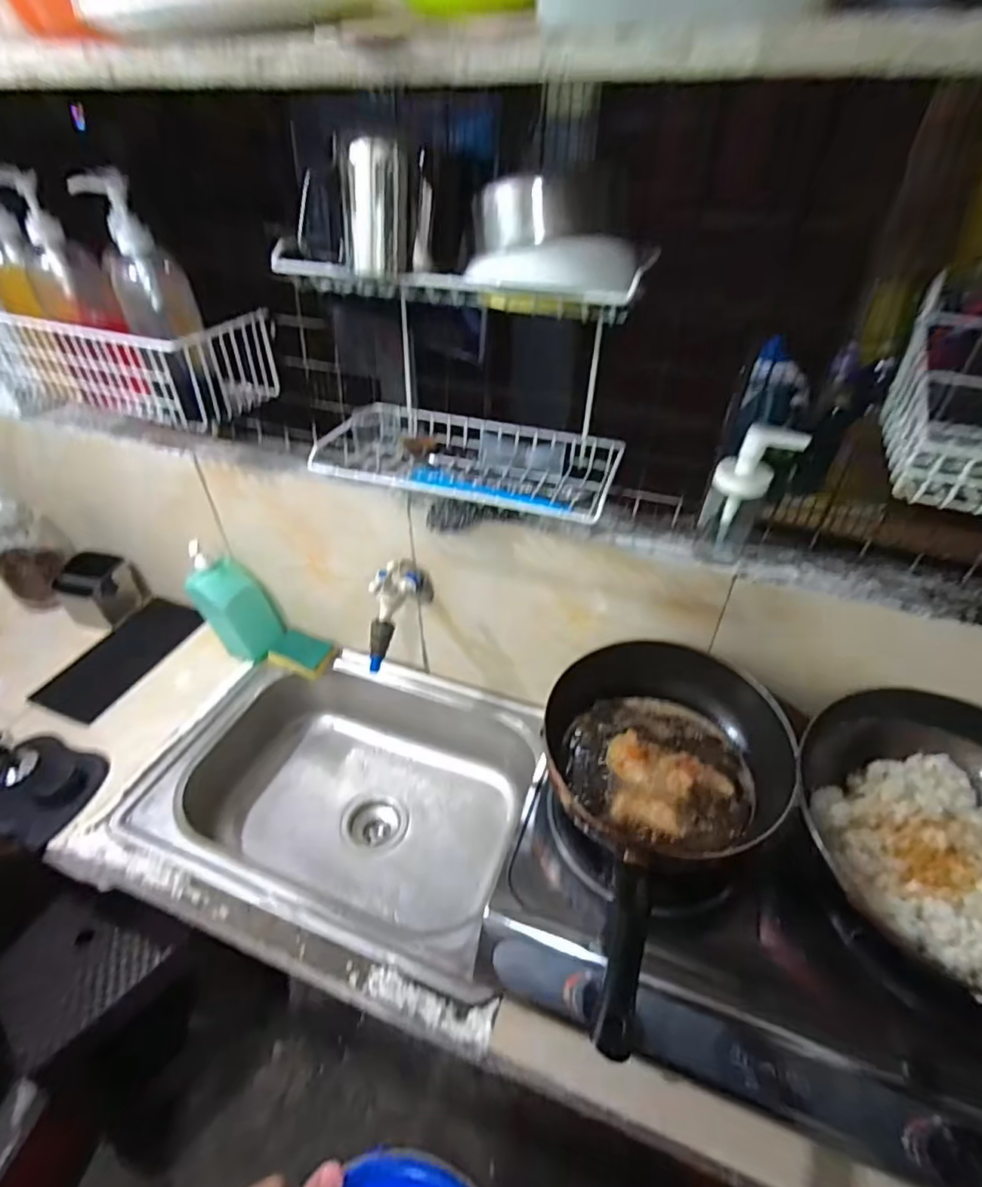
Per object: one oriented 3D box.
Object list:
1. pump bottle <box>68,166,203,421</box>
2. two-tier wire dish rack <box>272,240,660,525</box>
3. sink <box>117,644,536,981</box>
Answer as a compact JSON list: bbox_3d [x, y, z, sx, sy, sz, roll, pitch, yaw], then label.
[{"bbox_3d":[-0.409,-0.360,0.694,0.073,0.243,0.068,15,42,17],"label":"pump bottle"},{"bbox_3d":[-0.023,-0.242,0.654,0.339,0.251,0.170,12,42,14],"label":"two-tier wire dish rack"},{"bbox_3d":[-0.228,0.333,0.942,0.518,0.208,0.418,13,42,15],"label":"sink"}]

